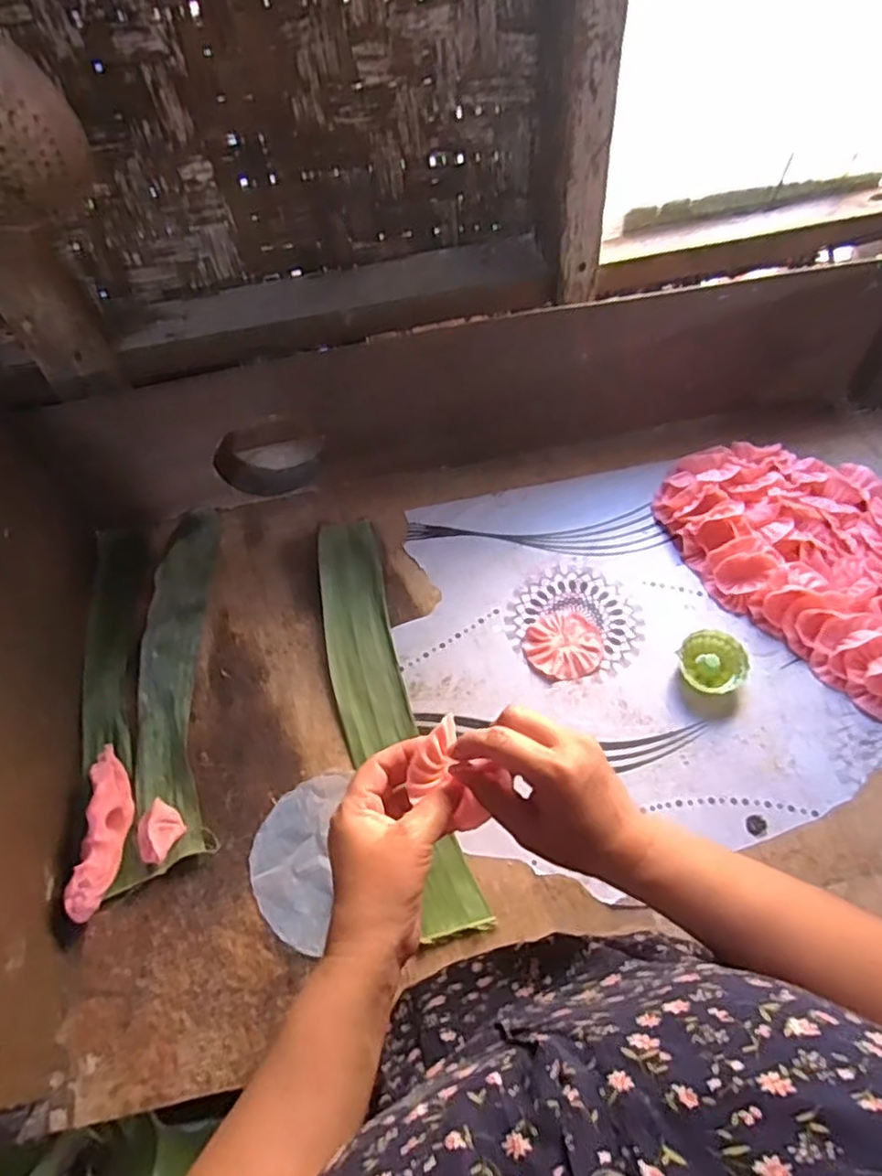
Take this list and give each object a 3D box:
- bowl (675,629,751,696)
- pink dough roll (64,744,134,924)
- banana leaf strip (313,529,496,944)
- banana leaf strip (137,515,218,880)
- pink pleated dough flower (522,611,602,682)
[{"bbox_3d":[0.254,0.071,0.628,0.062,0.023,0.062,-2,59,3],"label":"bowl"},{"bbox_3d":[-0.287,0.205,0.570,0.032,0.039,0.137,-5,59,1],"label":"pink dough roll"},{"bbox_3d":[-0.057,0.109,0.634,0.079,0.014,0.415,-16,60,-7],"label":"banana leaf strip"},{"bbox_3d":[-0.261,0.080,0.664,0.069,0.016,0.372,-10,59,-2],"label":"banana leaf strip"},{"bbox_3d":[0.121,0.055,0.659,0.074,0.007,0.072,-2,59,3],"label":"pink pleated dough flower"}]

